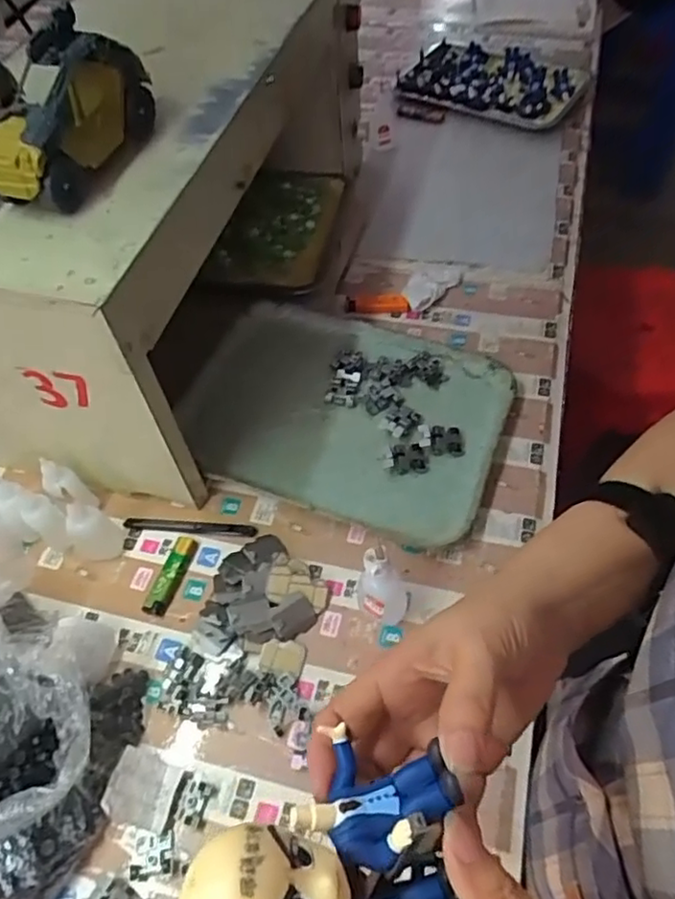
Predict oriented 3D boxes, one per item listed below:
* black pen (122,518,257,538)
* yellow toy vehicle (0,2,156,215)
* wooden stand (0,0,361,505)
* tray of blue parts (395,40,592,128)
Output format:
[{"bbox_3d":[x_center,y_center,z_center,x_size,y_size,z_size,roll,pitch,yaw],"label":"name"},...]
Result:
[{"bbox_3d":[-0.149,0.077,0.642,0.133,0.010,0.011,4,53,5],"label":"black pen"},{"bbox_3d":[-0.211,-0.271,0.498,0.071,0.088,0.170,11,56,10],"label":"yellow toy vehicle"},{"bbox_3d":[-0.214,-0.301,0.741,0.314,0.293,0.638,12,55,11],"label":"wooden stand"},{"bbox_3d":[0.266,-0.644,1.111,0.300,0.025,0.215,31,60,23],"label":"tray of blue parts"}]

